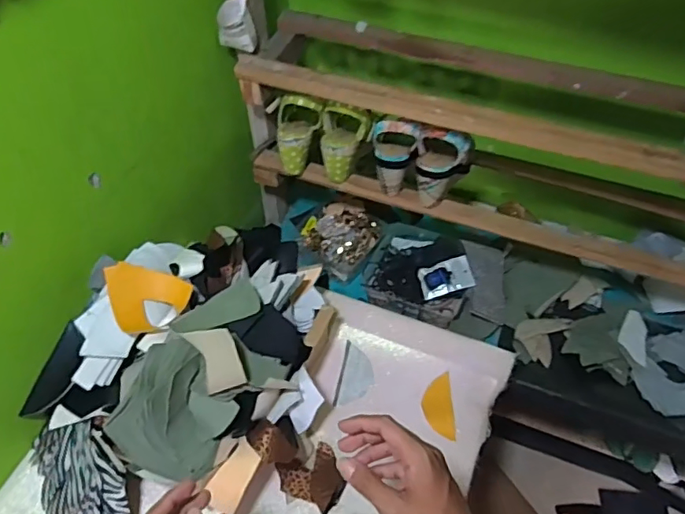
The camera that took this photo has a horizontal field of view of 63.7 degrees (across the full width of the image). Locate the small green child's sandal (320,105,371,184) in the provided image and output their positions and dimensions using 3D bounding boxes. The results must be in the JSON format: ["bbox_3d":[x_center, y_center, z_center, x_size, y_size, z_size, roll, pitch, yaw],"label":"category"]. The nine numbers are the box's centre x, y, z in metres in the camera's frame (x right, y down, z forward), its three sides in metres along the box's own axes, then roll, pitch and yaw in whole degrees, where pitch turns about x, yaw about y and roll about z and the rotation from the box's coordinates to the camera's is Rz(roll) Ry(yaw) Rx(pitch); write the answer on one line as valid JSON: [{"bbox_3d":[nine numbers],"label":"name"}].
[{"bbox_3d":[0.004,-0.197,0.977,0.081,0.132,0.076,3,50,2],"label":"small green child's sandal"}]

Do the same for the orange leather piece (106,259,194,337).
[{"bbox_3d":[-0.275,0.055,0.774,0.114,0.023,0.082,13,76,-10],"label":"orange leather piece"}]

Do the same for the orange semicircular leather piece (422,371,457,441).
[{"bbox_3d":[0.150,0.233,0.861,0.047,0.010,0.107,-3,47,3],"label":"orange semicircular leather piece"}]

